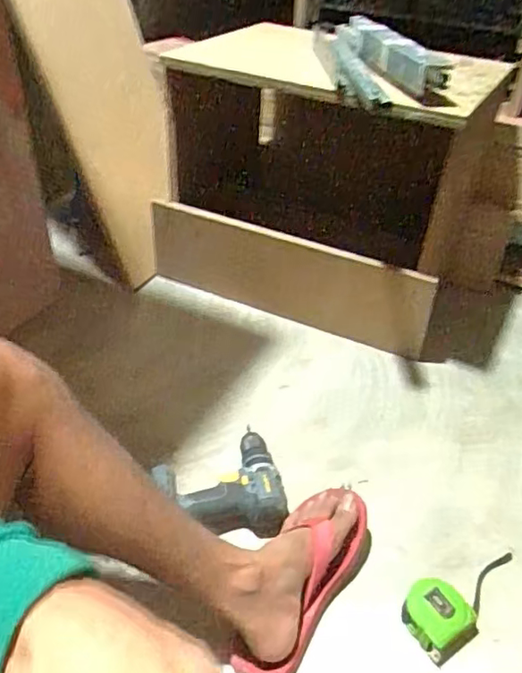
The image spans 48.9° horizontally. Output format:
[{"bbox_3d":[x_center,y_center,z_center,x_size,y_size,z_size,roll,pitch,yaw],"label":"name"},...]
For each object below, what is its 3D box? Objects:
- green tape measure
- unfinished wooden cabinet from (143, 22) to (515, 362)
[{"bbox_3d":[0.264,0.323,0.729,0.197,0.046,0.079,-21,44,-26],"label":"green tape measure"},{"bbox_3d":[0.083,-0.318,1.178,0.656,0.471,0.328,19,42,20],"label":"unfinished wooden cabinet"}]

